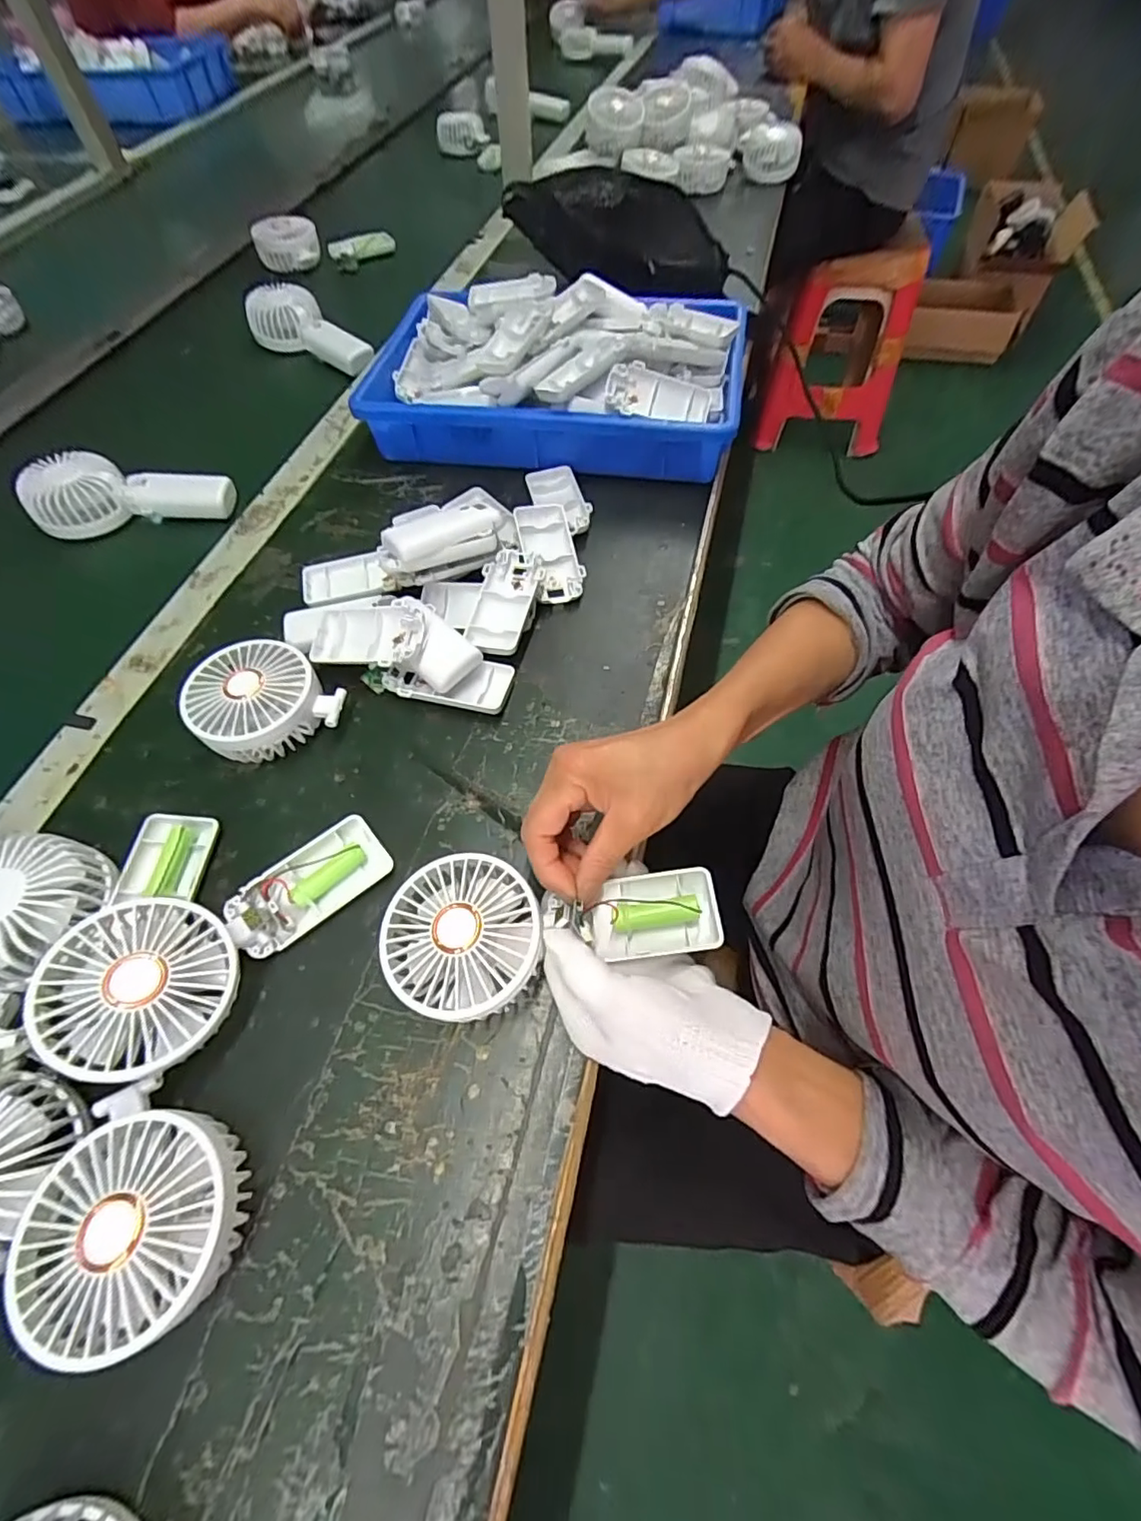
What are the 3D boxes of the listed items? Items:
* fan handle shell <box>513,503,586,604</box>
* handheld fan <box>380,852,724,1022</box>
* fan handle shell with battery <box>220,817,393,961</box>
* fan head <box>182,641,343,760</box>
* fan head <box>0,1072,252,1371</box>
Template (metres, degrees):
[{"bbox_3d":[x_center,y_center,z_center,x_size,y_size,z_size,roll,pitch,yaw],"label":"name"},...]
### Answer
[{"bbox_3d":[-0.017,-0.179,0.498,0.049,0.033,0.090,-9,61,-4],"label":"fan handle shell"},{"bbox_3d":[-0.010,0.091,0.319,0.178,0.033,0.083,-3,59,-4],"label":"handheld fan"},{"bbox_3d":[-0.160,0.077,0.358,0.093,0.023,0.041,-36,66,-17],"label":"fan handle shell with battery"},{"bbox_3d":[-0.220,-0.038,0.414,0.091,0.046,0.086,-1,60,1],"label":"fan head"},{"bbox_3d":[-0.199,0.207,0.273,0.083,0.049,0.099,-18,62,-9],"label":"fan head"}]

